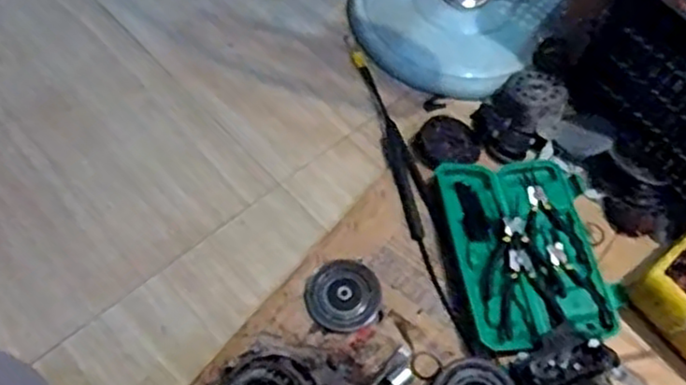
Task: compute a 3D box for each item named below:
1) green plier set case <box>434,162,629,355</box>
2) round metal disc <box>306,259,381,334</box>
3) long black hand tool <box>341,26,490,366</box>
[{"bbox_3d":[0.267,0.080,1.002,0.213,0.033,0.289,-7,60,-7],"label":"green plier set case"},{"bbox_3d":[0.001,0.143,0.968,0.101,0.017,0.097,1,60,-2],"label":"round metal disc"},{"bbox_3d":[0.094,-0.031,1.074,0.046,0.037,0.604,-12,61,-10],"label":"long black hand tool"}]

